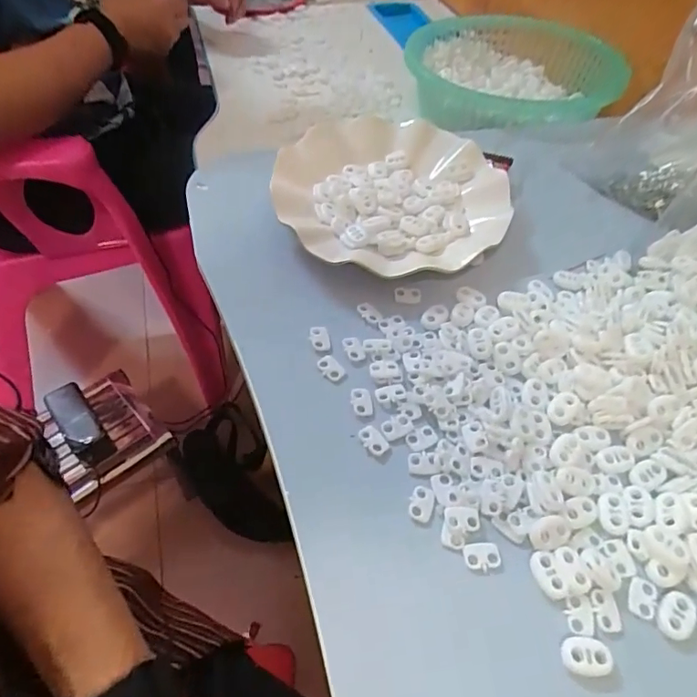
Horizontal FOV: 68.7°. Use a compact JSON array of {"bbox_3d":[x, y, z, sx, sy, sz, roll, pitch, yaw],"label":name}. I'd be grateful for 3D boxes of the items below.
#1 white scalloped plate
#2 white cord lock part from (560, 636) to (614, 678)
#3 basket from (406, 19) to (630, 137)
[{"bbox_3d":[0.032,-0.119,0.405,0.180,0.038,0.187,-19,55,-17],"label":"white scalloped plate"},{"bbox_3d":[0.105,0.135,0.225,0.021,0.004,0.015,5,51,1],"label":"white cord lock part"},{"bbox_3d":[0.168,-0.297,0.545,0.184,0.057,0.217,-6,52,-4],"label":"basket"}]

